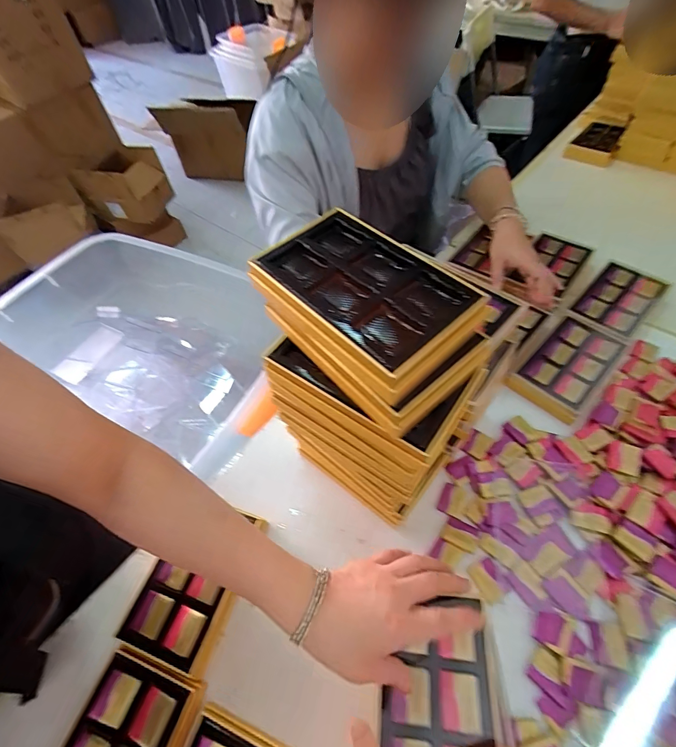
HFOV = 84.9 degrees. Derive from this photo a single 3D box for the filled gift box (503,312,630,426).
[{"bbox_3d":[0.349,-0.014,0.566,0.109,0.028,0.178,38,65,26],"label":"filled gift box"}]

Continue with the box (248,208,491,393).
[{"bbox_3d":[0.017,-0.069,0.289,0.101,0.021,0.166,-38,61,-21],"label":"box"}]

